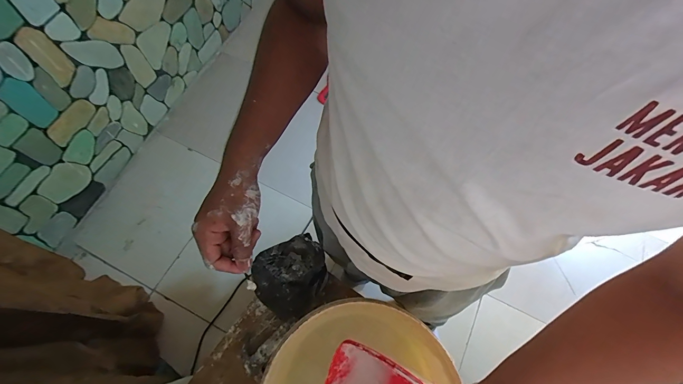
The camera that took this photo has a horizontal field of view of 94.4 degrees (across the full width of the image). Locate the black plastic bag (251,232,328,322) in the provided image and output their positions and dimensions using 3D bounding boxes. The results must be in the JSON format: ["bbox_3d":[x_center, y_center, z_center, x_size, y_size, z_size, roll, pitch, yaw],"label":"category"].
[{"bbox_3d":[-0.119,0.209,0.789,0.140,0.138,0.187,30,69,10],"label":"black plastic bag"}]

